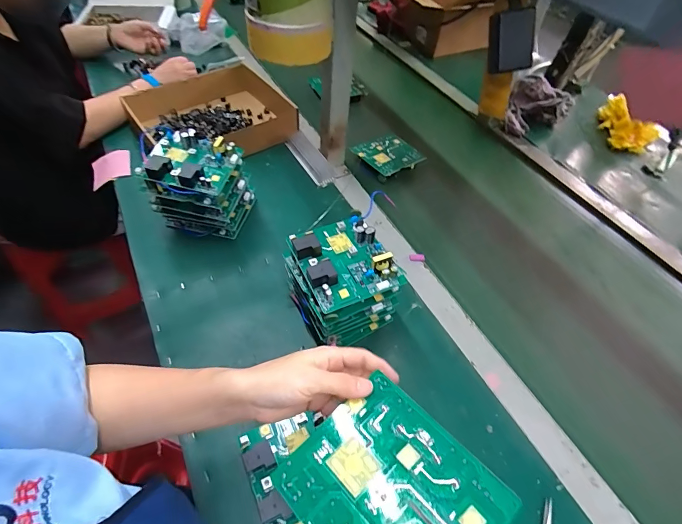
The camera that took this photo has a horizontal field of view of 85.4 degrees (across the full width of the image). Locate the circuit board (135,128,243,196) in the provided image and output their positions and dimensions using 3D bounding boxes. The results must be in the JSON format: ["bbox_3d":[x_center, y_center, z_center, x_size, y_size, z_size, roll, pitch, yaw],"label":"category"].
[{"bbox_3d":[-0.230,-0.156,0.567,0.121,0.033,0.108,10,52,4],"label":"circuit board"}]

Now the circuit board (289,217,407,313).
[{"bbox_3d":[0.003,-0.007,0.477,0.113,0.029,0.126,-19,56,-17],"label":"circuit board"}]

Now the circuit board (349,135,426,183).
[{"bbox_3d":[0.106,-0.235,0.810,0.132,0.029,0.106,-29,59,-23],"label":"circuit board"}]

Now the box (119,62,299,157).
[{"bbox_3d":[-0.273,-0.323,0.820,0.324,0.076,0.221,-23,57,-20],"label":"box"}]

